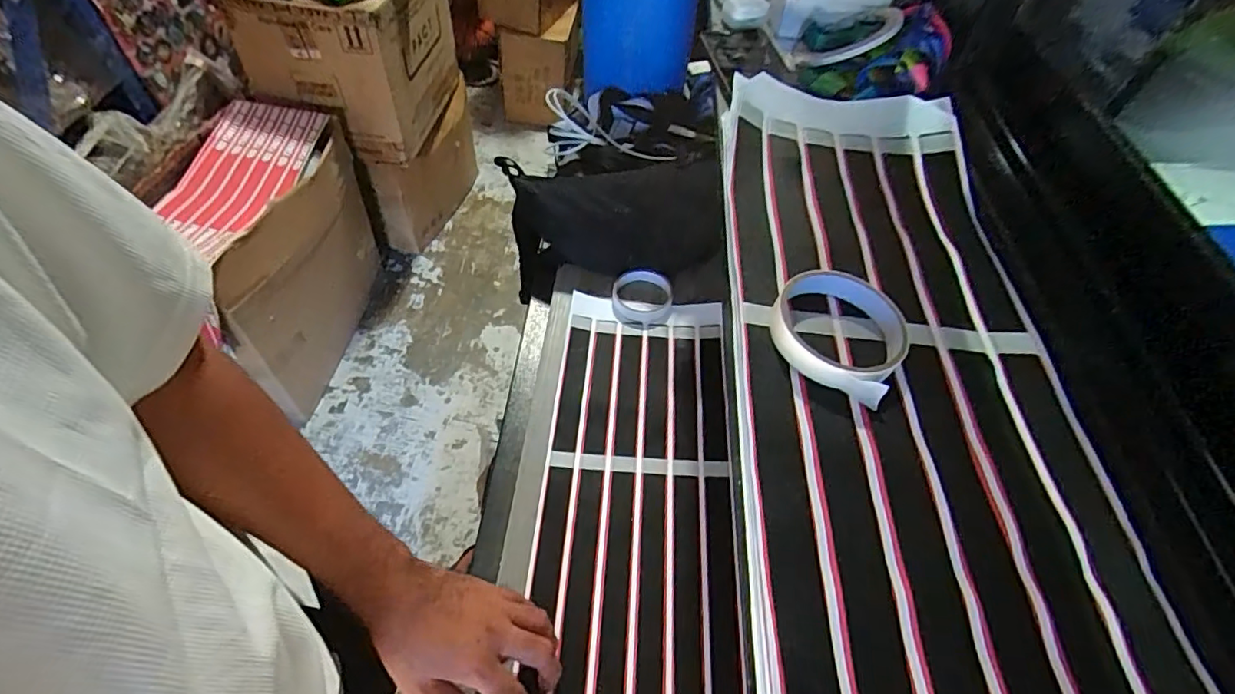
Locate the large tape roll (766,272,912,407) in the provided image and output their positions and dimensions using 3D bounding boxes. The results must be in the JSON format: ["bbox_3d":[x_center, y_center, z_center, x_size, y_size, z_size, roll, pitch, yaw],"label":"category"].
[{"bbox_3d":[0.144,-0.013,0.364,0.083,0.020,0.088,3,53,-4],"label":"large tape roll"}]

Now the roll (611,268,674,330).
[{"bbox_3d":[0.034,-0.069,0.785,0.084,0.026,0.096,12,53,3],"label":"roll"}]

